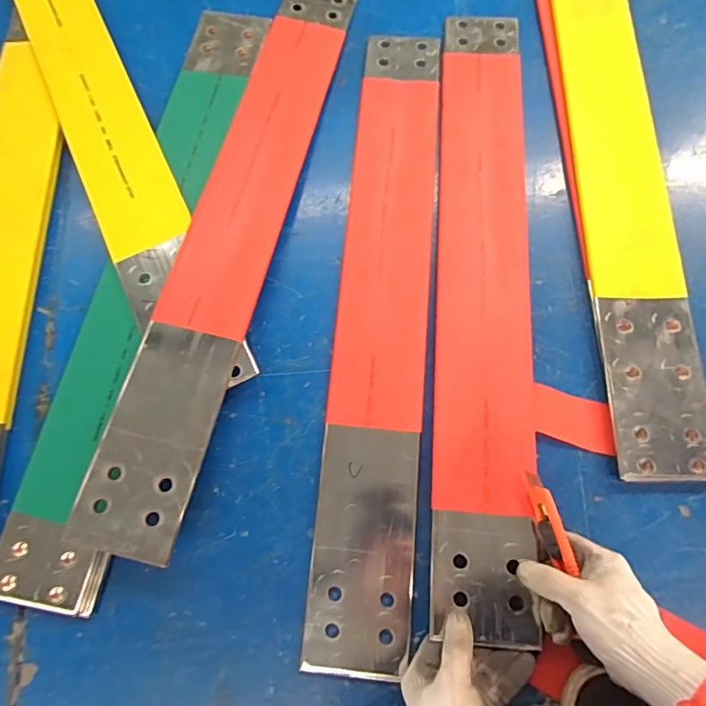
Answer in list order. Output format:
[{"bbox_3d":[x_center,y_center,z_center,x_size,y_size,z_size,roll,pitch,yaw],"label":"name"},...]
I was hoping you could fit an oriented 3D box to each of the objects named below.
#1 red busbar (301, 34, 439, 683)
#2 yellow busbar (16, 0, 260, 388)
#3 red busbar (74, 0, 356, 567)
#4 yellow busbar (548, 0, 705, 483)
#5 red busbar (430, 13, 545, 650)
[{"bbox_3d":[0.035,-0.064,0.540,0.097,0.018,0.732,5,73,0],"label":"red busbar"},{"bbox_3d":[-0.315,-0.297,0.605,0.100,0.009,0.789,-25,73,-7],"label":"yellow busbar"},{"bbox_3d":[-0.130,-0.158,0.553,0.102,0.015,0.734,14,70,0],"label":"red busbar"},{"bbox_3d":[0.317,-0.255,0.579,0.104,0.023,0.782,2,73,-1],"label":"yellow busbar"},{"bbox_3d":[0.145,-0.098,0.536,0.102,0.017,0.728,5,72,0],"label":"red busbar"}]

